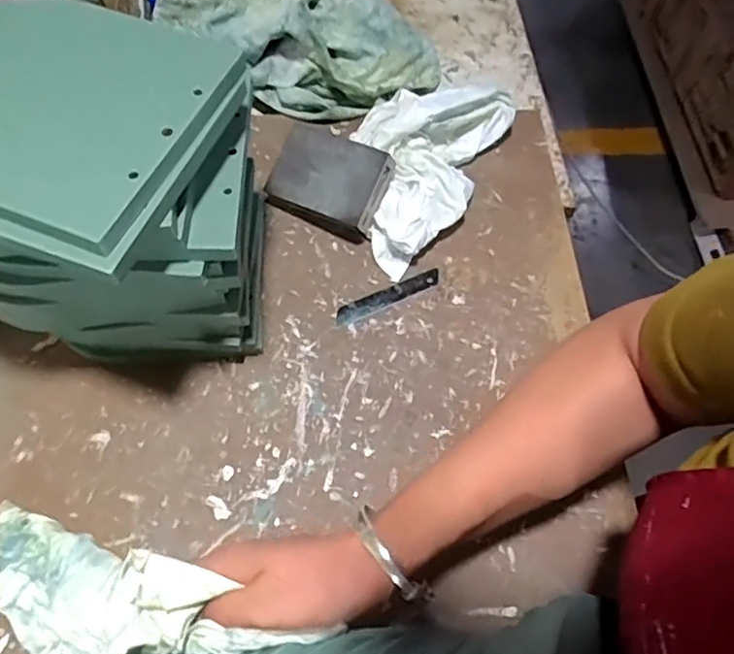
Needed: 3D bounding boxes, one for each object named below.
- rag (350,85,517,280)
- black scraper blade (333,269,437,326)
[{"bbox_3d":[0.043,-0.153,0.549,0.124,0.052,0.207,25,64,11],"label":"rag"},{"bbox_3d":[0.019,-0.025,0.509,0.096,0.004,0.017,-22,65,-13],"label":"black scraper blade"}]

